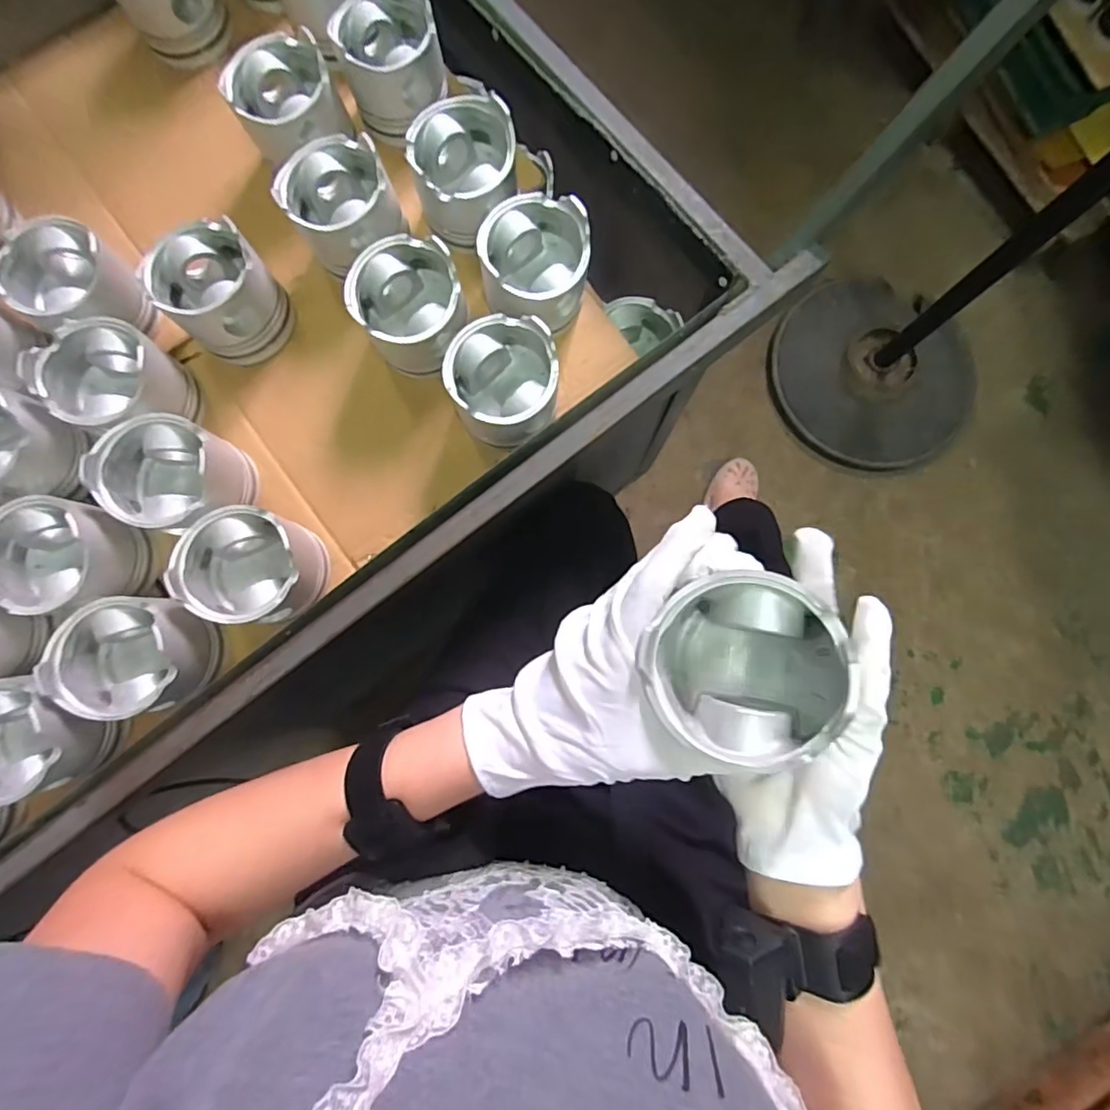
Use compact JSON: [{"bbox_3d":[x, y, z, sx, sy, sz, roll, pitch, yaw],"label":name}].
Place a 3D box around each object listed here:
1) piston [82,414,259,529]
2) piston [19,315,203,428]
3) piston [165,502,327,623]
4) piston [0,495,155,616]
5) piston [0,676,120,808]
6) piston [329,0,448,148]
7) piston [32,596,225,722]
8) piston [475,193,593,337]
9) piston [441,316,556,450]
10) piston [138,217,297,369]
[{"bbox_3d":[-0.317,-0.062,0.469,0.090,0.086,0.089,9,82,1],"label":"piston"},{"bbox_3d":[-0.373,-0.145,0.477,0.097,0.079,0.092,32,83,4],"label":"piston"},{"bbox_3d":[-0.246,0.010,0.460,0.101,0.086,0.093,0,82,0],"label":"piston"},{"bbox_3d":[-0.400,0.003,0.450,0.102,0.069,0.093,16,82,2],"label":"piston"},{"bbox_3d":[-0.413,0.142,0.429,0.094,0.067,0.088,0,82,0],"label":"piston"},{"bbox_3d":[-0.152,-0.459,0.509,0.093,0.072,0.096,-14,82,-2],"label":"piston"},{"bbox_3d":[-0.331,0.081,0.437,0.101,0.070,0.091,3,82,0],"label":"piston"},{"bbox_3d":[-0.015,-0.247,0.482,0.098,0.075,0.094,0,82,0],"label":"piston"},{"bbox_3d":[-0.042,-0.148,0.468,0.088,0.070,0.088,0,82,0],"label":"piston"},{"bbox_3d":[-0.297,-0.234,0.494,0.090,0.081,0.089,0,82,0],"label":"piston"}]

